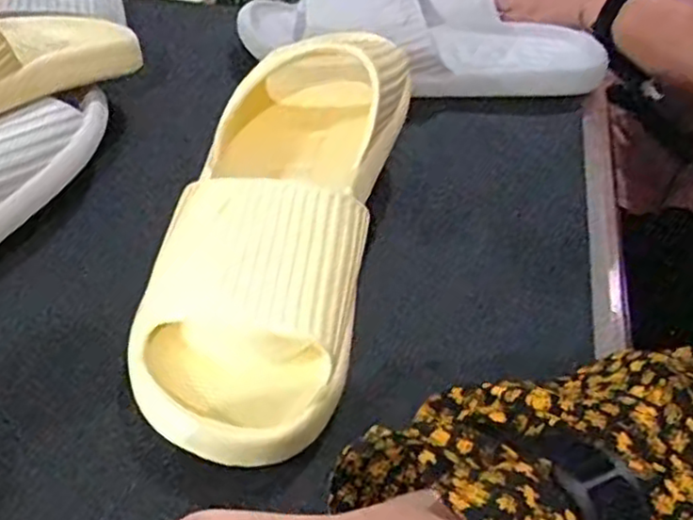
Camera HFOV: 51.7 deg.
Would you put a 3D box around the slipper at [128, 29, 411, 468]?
[{"bbox_3d":[-0.033,-0.022,0.353,0.107,0.062,0.238,11,58,6],"label":"slipper"}]

